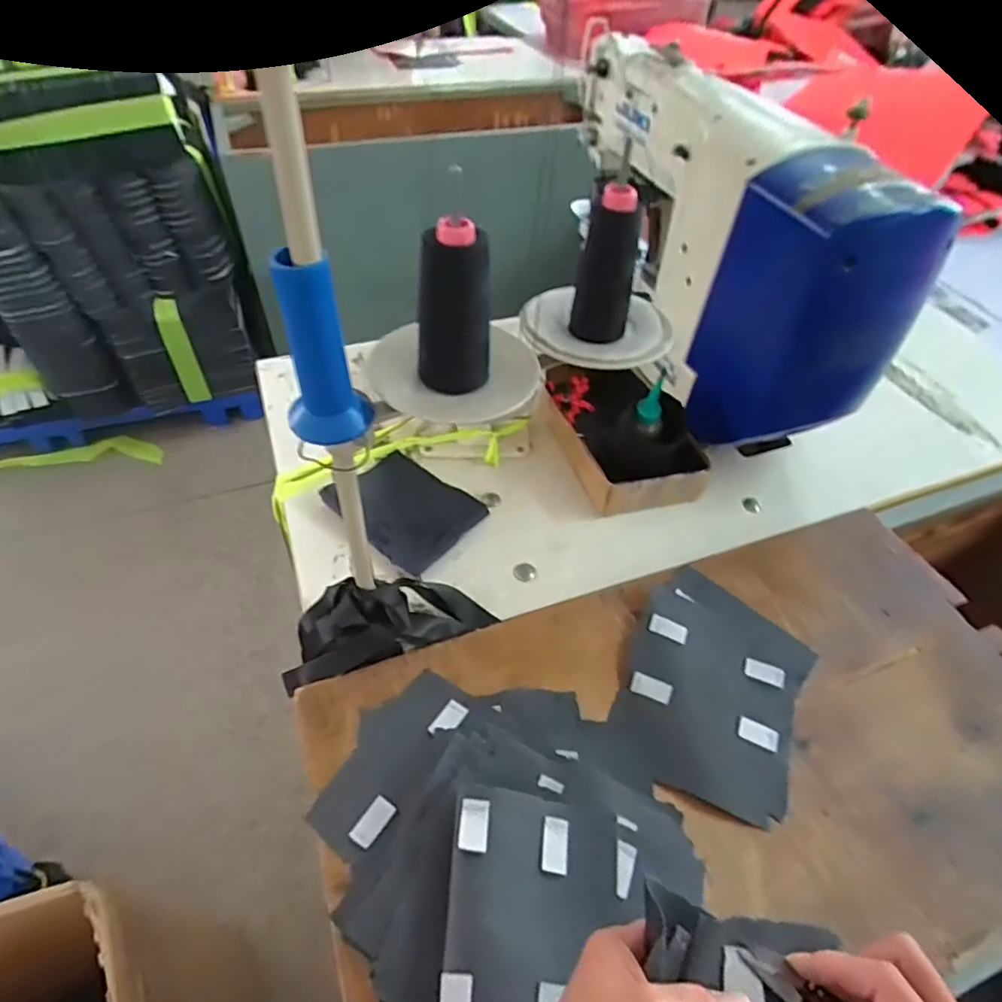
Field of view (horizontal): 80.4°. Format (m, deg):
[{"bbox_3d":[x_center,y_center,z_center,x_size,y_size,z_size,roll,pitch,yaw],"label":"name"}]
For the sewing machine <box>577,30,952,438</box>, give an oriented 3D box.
[{"bbox_3d":[0.295,-0.397,0.767,0.219,0.279,0.635,-11,64,-12],"label":"sewing machine"}]

